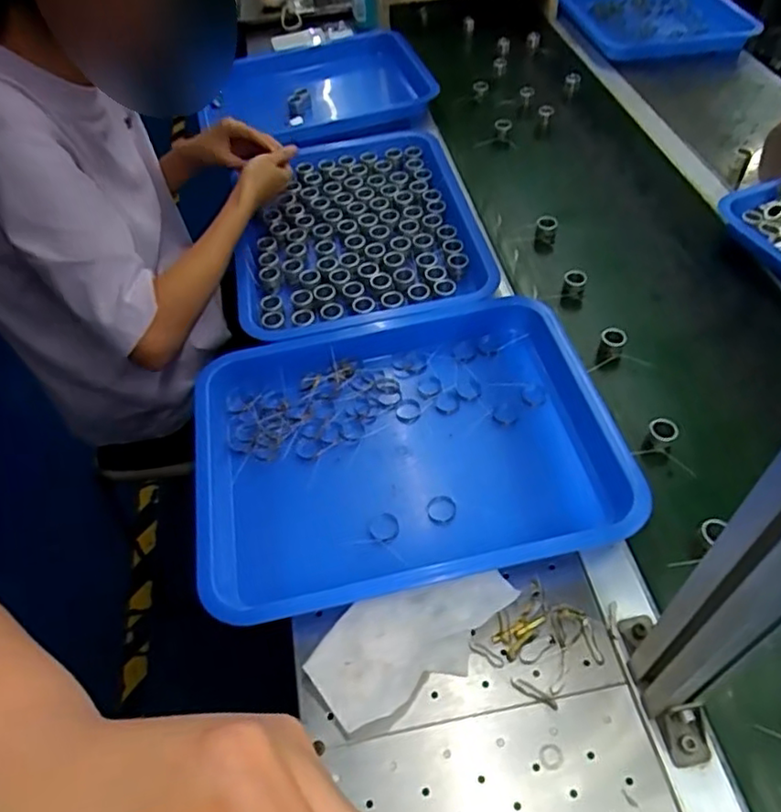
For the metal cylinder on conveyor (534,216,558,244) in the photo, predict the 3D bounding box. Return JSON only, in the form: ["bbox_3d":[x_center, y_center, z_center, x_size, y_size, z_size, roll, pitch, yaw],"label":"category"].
[{"bbox_3d":[0.195,-0.221,0.791,0.026,0.027,0.026,10,54,12],"label":"metal cylinder on conveyor"}]

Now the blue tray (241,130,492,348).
[{"bbox_3d":[-0.048,-0.227,0.796,0.297,0.033,0.374,-12,53,-5],"label":"blue tray"}]

